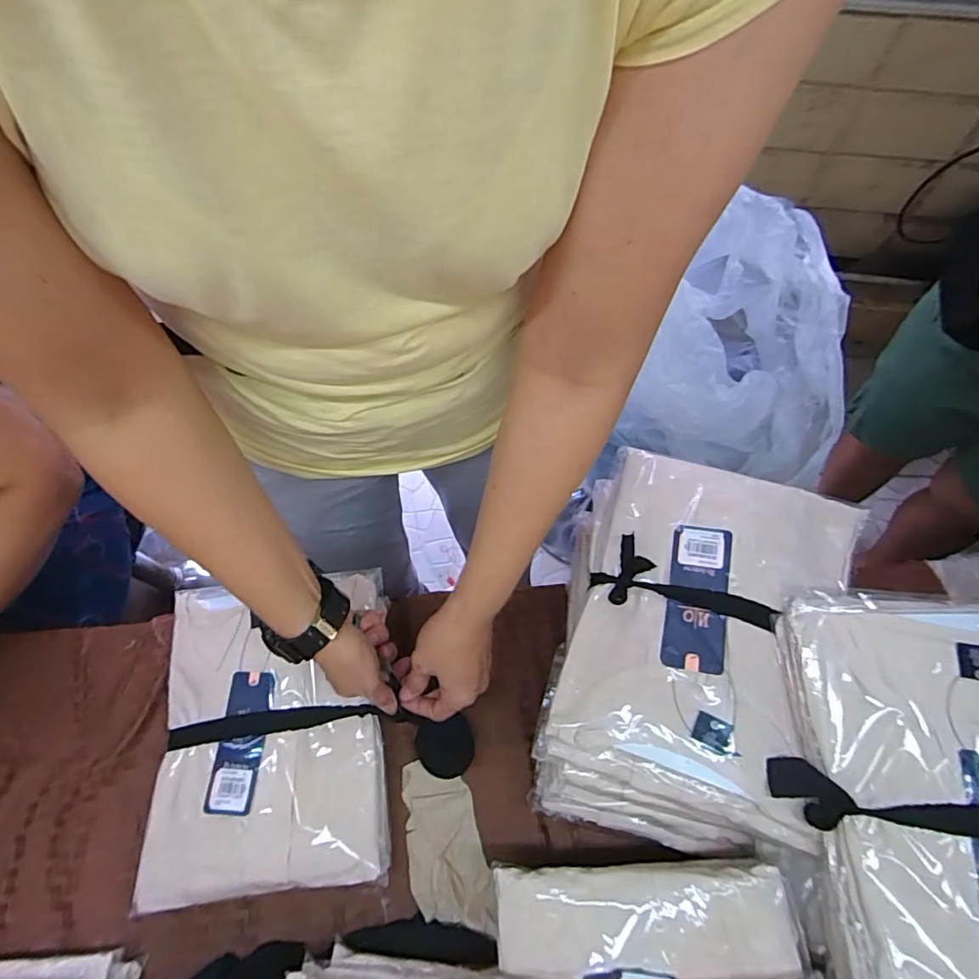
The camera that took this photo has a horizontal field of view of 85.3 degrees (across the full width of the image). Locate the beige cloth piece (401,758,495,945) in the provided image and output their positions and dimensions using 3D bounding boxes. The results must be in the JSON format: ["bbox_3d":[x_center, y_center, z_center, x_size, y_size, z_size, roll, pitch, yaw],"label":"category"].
[{"bbox_3d":[-0.042,0.337,0.506,0.073,0.013,0.139,-9,63,-6],"label":"beige cloth piece"}]

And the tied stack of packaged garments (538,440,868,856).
[{"bbox_3d":[0.175,0.138,0.469,0.219,0.134,0.302,14,63,6],"label":"tied stack of packaged garments"}]

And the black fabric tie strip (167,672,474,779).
[{"bbox_3d":[-0.163,0.239,0.521,0.292,0.047,0.061,6,62,-6],"label":"black fabric tie strip"}]

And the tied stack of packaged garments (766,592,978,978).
[{"bbox_3d":[0.324,0.204,0.348,0.238,0.044,0.268,4,63,1],"label":"tied stack of packaged garments"}]

